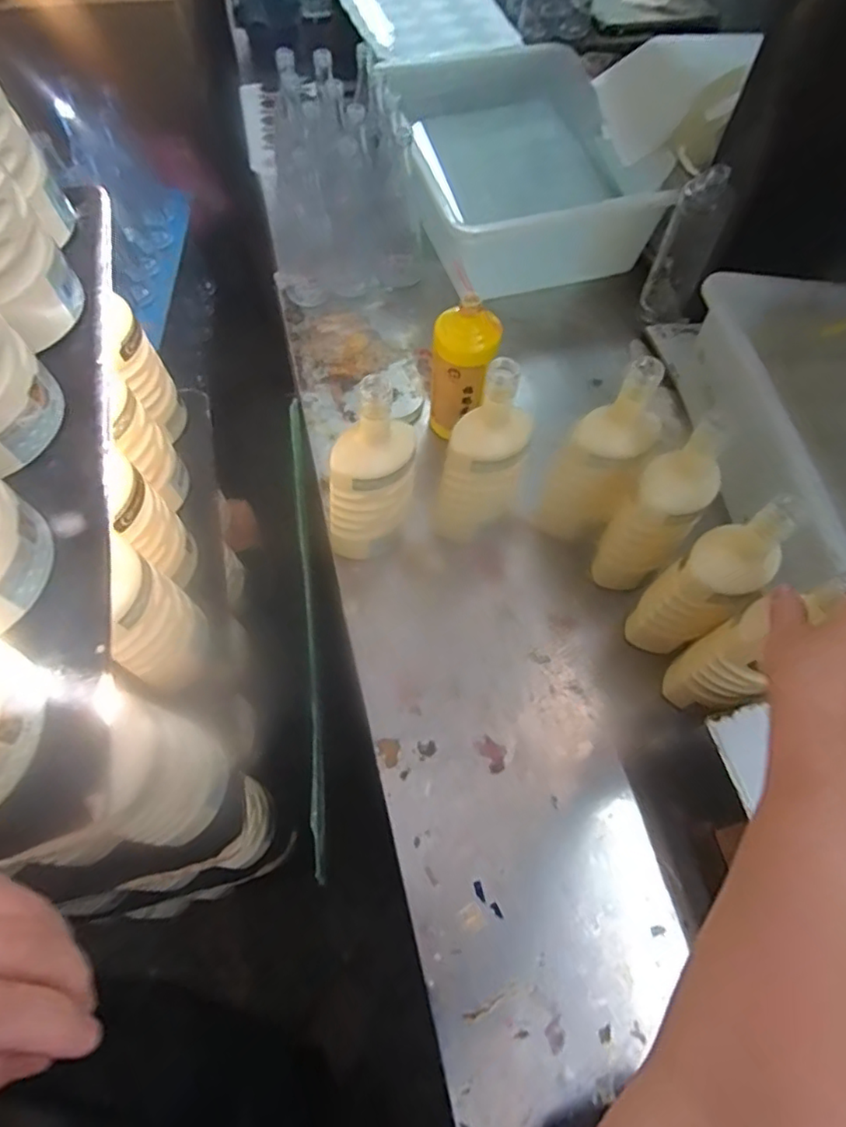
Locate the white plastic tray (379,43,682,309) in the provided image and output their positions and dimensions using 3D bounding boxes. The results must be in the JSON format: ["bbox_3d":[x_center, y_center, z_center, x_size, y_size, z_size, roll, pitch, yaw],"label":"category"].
[{"bbox_3d":[0.137,-0.698,1.030,0.379,0.177,0.495,-14,64,-7],"label":"white plastic tray"}]

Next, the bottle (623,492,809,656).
[{"bbox_3d":[0.279,0.021,0.591,0.073,0.254,0.061,29,67,14],"label":"bottle"}]

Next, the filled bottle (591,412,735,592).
[{"bbox_3d":[0.246,-0.050,0.623,0.070,0.229,0.081,37,69,17],"label":"filled bottle"}]

